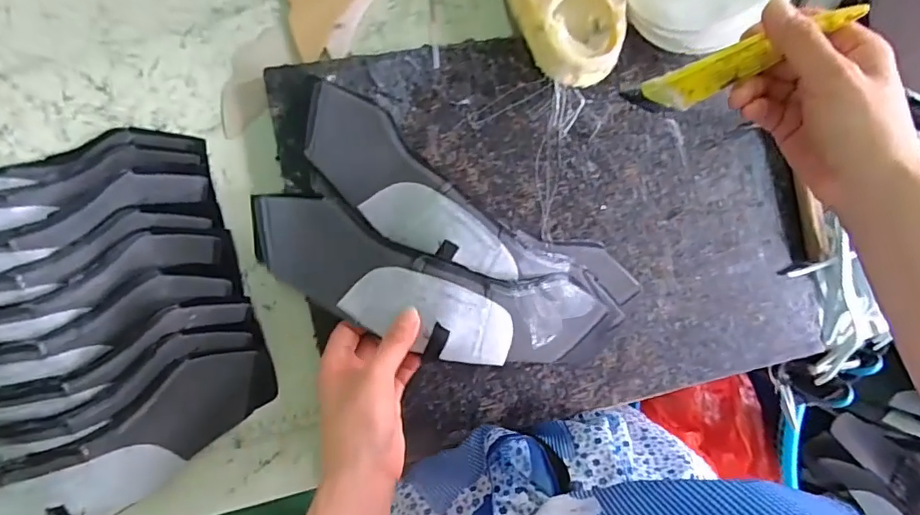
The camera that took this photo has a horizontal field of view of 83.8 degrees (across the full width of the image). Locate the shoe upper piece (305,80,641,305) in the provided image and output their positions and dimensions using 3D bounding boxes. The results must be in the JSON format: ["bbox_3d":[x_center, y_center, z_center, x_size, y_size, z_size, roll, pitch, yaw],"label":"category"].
[{"bbox_3d":[0.011,-0.027,0.436,0.322,0.055,0.091,31,86,-8],"label":"shoe upper piece"}]

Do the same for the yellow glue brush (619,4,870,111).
[{"bbox_3d":[0.184,-0.127,0.339,0.142,0.041,0.009,-21,63,17],"label":"yellow glue brush"}]

